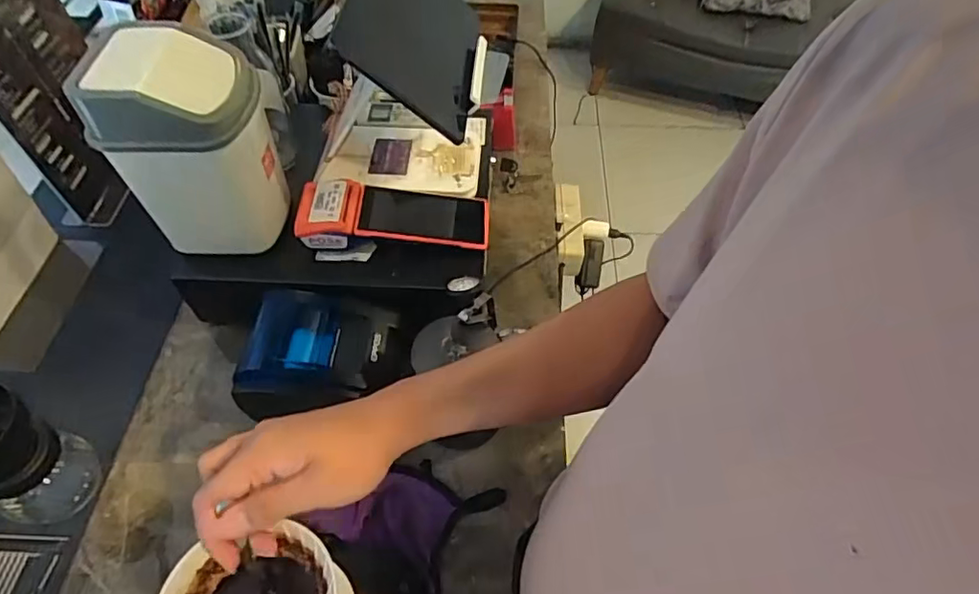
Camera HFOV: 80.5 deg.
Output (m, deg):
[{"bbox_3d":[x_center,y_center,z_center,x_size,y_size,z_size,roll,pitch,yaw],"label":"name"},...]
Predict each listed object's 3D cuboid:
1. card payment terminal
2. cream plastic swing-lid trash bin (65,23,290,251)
[{"bbox_3d":[-0.110,-0.097,0.677,0.213,0.045,0.088,0,54,0],"label":"card payment terminal"},{"bbox_3d":[-0.302,-0.158,0.613,0.134,0.209,0.124,0,54,0],"label":"cream plastic swing-lid trash bin"}]

